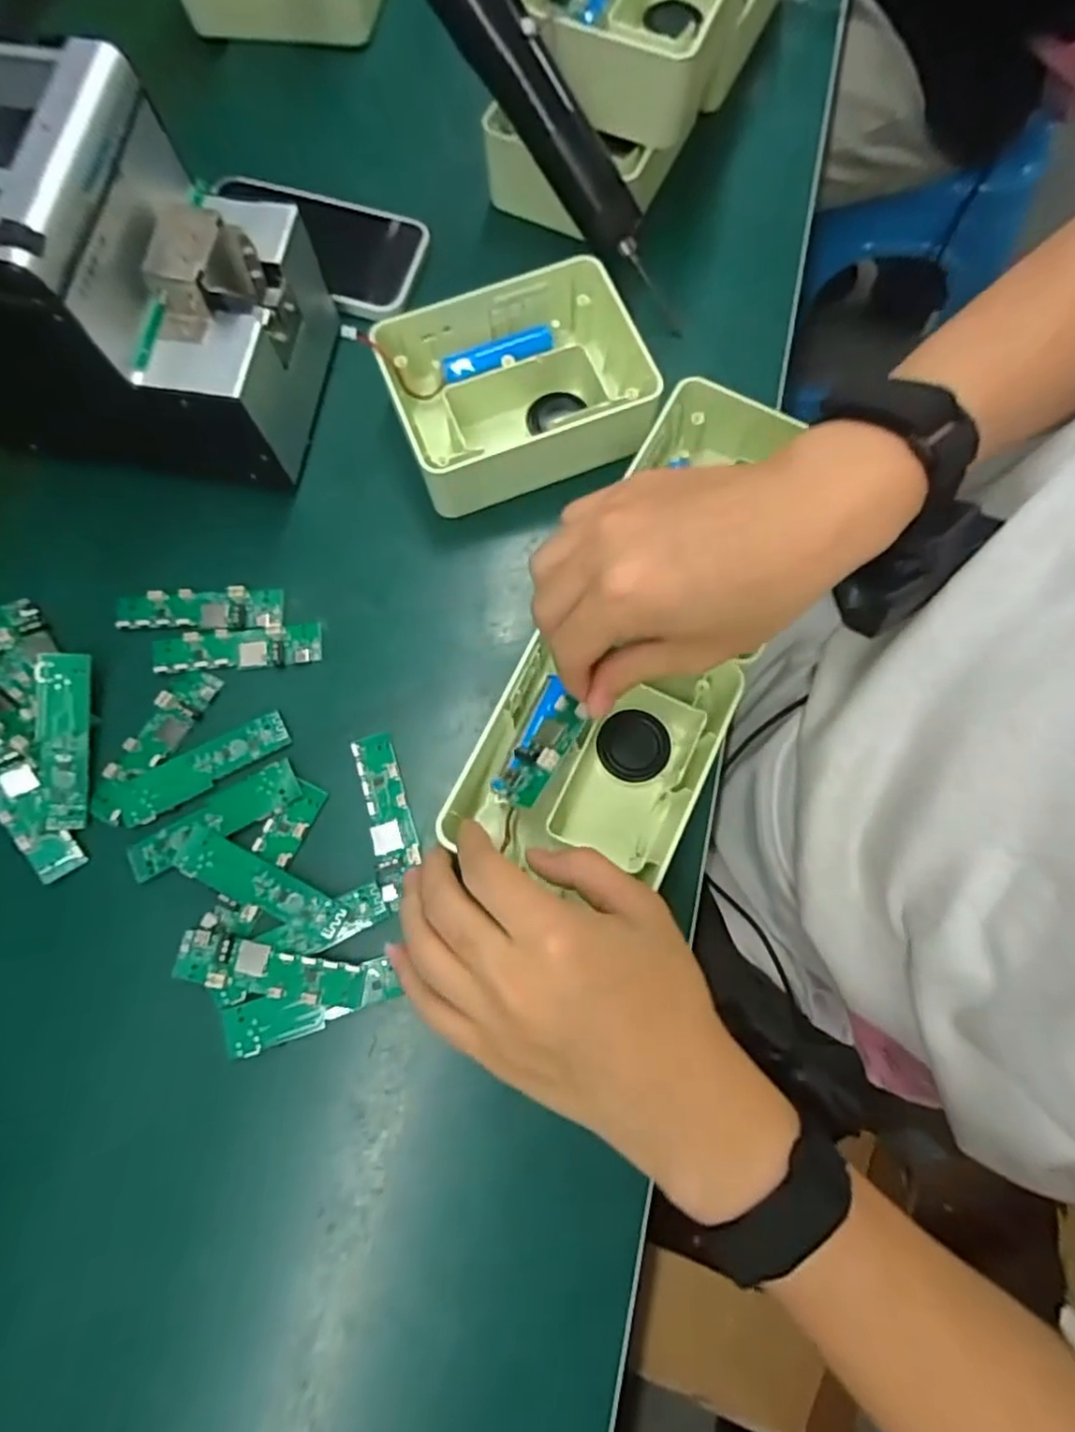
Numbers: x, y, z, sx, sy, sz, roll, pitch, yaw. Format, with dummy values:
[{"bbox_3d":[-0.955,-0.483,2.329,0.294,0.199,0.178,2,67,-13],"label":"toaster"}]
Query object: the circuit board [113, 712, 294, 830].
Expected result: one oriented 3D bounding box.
[{"bbox_3d":[-0.178,0.026,0.353,0.092,0.004,0.026,-25,76,-9],"label":"circuit board"}]

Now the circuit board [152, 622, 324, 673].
[{"bbox_3d":[-0.169,-0.039,0.374,0.091,0.004,0.025,-4,74,-3],"label":"circuit board"}]

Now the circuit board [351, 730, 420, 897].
[{"bbox_3d":[-0.079,0.051,0.350,0.023,0.004,0.084,-14,75,-6],"label":"circuit board"}]

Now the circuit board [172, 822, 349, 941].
[{"bbox_3d":[-0.141,0.085,0.337,0.091,0.004,0.023,27,75,6],"label":"circuit board"}]

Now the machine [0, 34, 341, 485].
[{"bbox_3d":[-0.224,-0.221,0.348,0.181,0.151,0.129,10,74,1],"label":"machine"}]

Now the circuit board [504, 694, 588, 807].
[{"bbox_3d":[0.003,0.016,0.311,0.022,0.007,0.056,21,71,40],"label":"circuit board"}]

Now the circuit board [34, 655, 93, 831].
[{"bbox_3d":[-0.251,0.013,0.351,0.024,0.007,0.092,0,83,-28],"label":"circuit board"}]

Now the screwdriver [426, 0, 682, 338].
[{"bbox_3d":[0.006,-0.331,0.366,0.247,0.035,0.029,43,74,-29],"label":"screwdriver"}]

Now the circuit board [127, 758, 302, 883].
[{"bbox_3d":[-0.169,0.054,0.345,0.090,0.004,0.023,-30,77,-10],"label":"circuit board"}]

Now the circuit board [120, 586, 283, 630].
[{"bbox_3d":[-0.194,-0.061,0.379,0.095,0.005,0.025,-3,74,-3],"label":"circuit board"}]

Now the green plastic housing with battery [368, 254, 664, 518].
[{"bbox_3d":[-0.011,-0.187,0.392,0.140,0.061,0.117,-21,76,-8],"label":"green plastic housing with battery"}]

